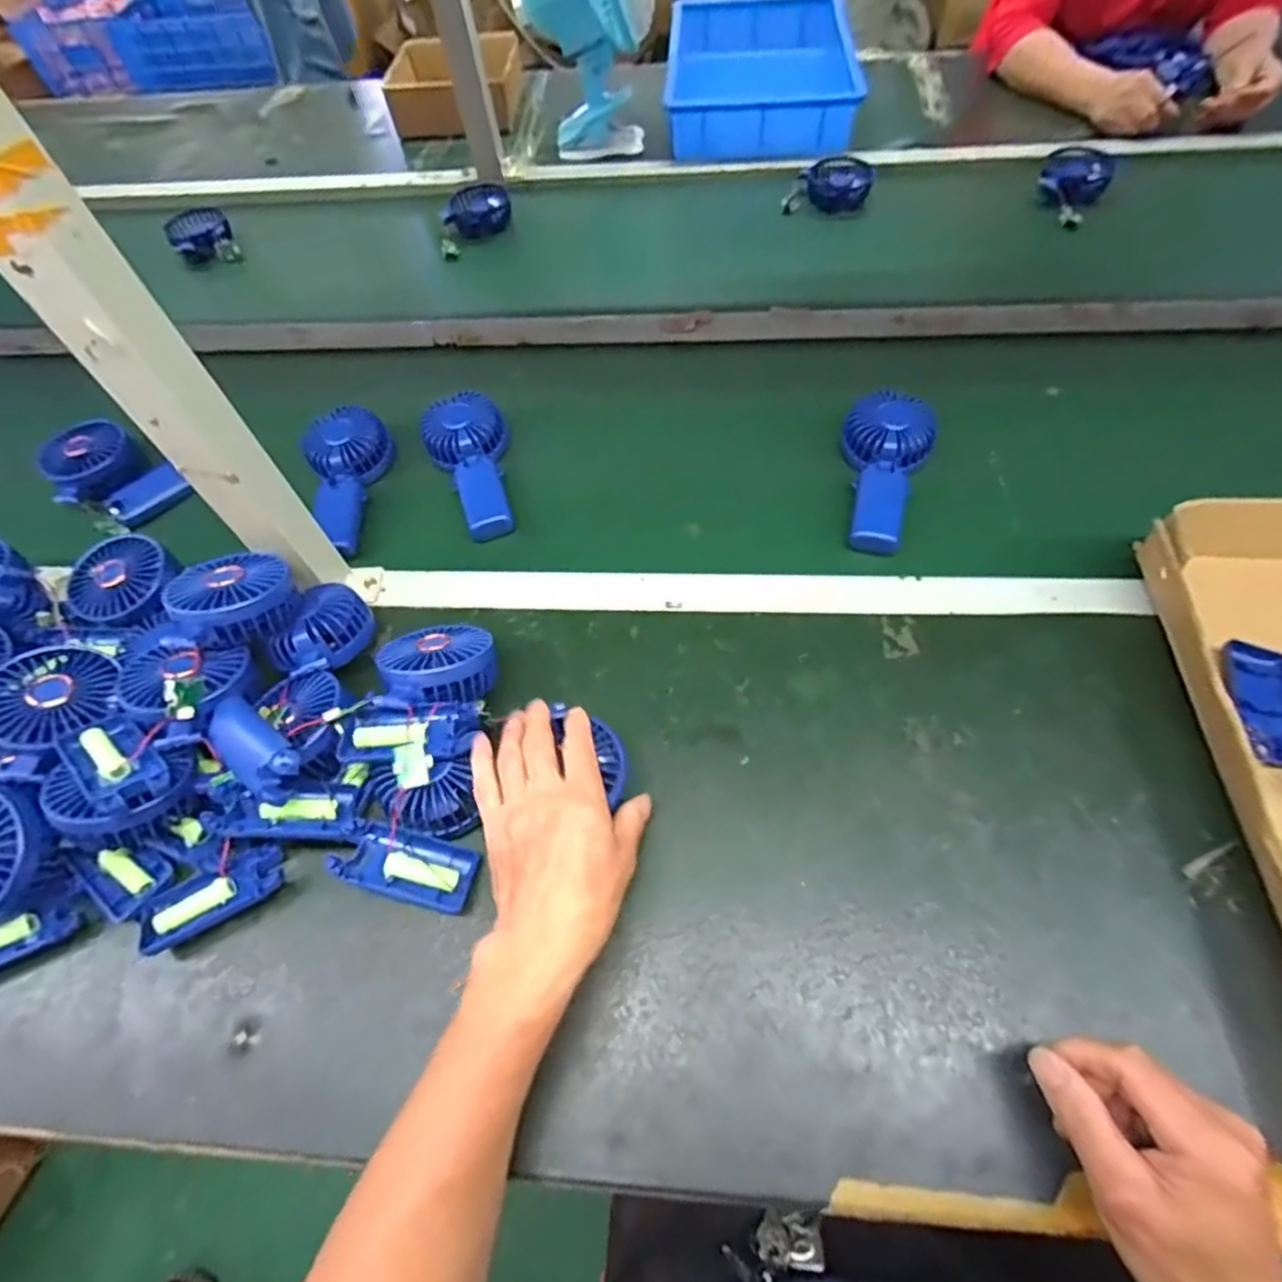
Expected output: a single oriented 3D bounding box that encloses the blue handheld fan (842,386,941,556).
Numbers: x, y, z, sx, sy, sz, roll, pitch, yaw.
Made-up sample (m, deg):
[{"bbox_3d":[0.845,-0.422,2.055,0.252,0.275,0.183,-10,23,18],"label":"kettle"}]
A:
[{"bbox_3d":[0.232,-0.161,0.641,0.080,0.035,0.178,9,71,10],"label":"blue handheld fan"}]

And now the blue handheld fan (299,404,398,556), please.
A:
[{"bbox_3d":[-0.306,-0.161,0.690,0.081,0.041,0.168,-3,72,2],"label":"blue handheld fan"}]

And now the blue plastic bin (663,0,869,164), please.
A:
[{"bbox_3d":[0.186,-0.913,1.066,0.279,0.094,0.431,1,58,5],"label":"blue plastic bin"}]

